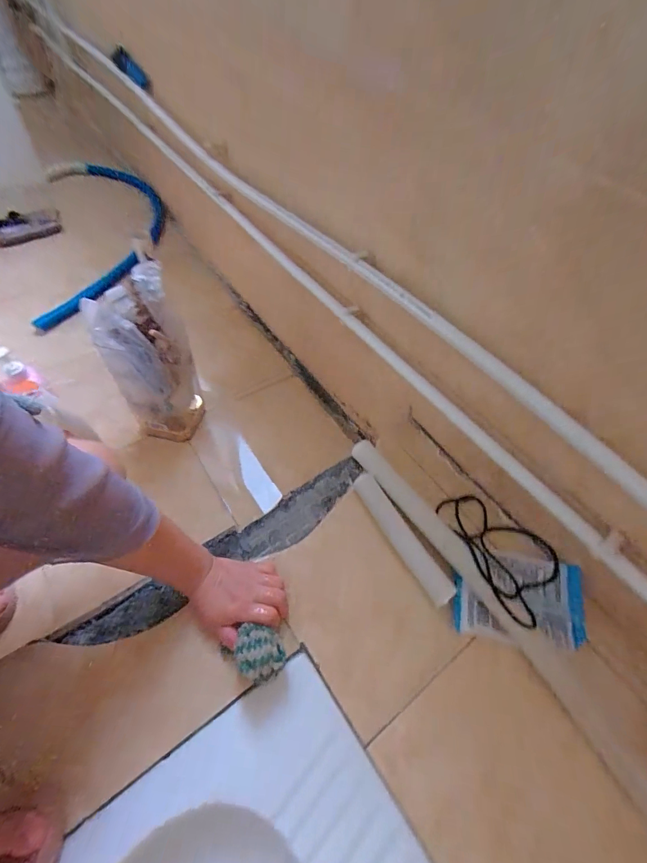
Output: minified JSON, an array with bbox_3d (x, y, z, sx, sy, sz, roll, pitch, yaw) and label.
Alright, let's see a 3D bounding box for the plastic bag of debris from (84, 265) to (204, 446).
[{"bbox_3d":[-0.300,-0.119,0.677,0.113,0.302,0.111,3,53,-3],"label":"plastic bag of debris"}]

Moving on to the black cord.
[{"bbox_3d":[0.255,0.155,0.517,0.129,0.051,0.181,-16,59,-14],"label":"black cord"}]

